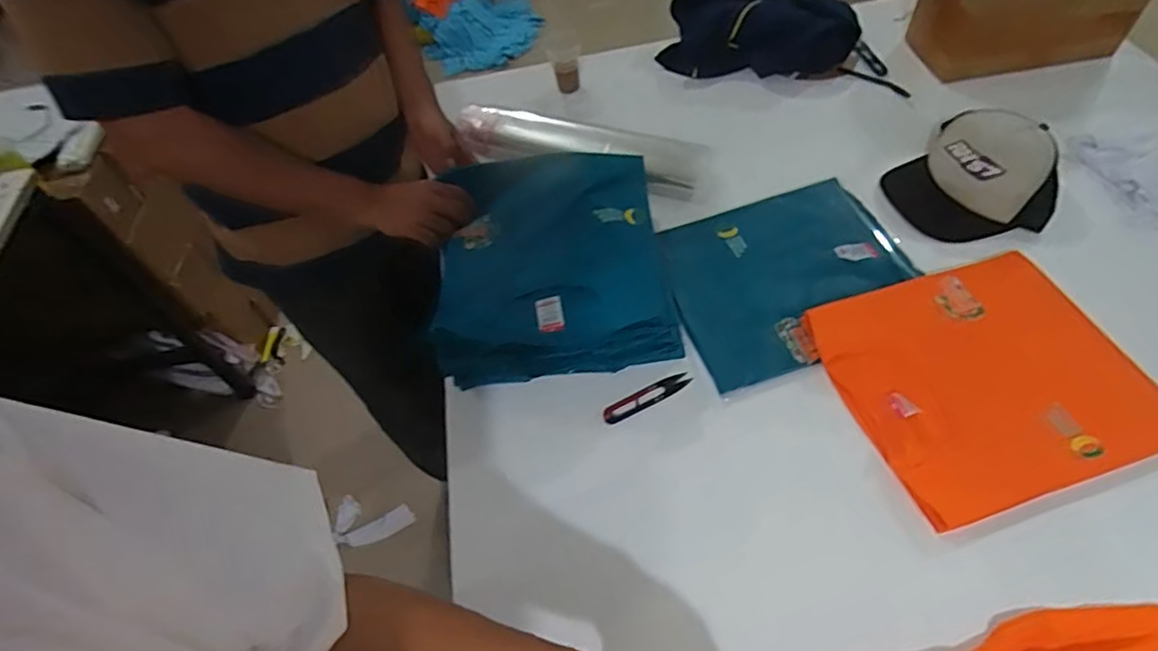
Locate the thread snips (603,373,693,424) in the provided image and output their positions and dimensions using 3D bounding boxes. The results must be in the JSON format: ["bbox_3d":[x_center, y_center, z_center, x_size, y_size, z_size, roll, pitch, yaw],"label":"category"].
[{"bbox_3d":[0.083,0.088,0.741,0.115,0.008,0.023,-25,55,-11],"label":"thread snips"}]

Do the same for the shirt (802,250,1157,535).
[{"bbox_3d":[0.473,0.055,0.707,0.320,0.026,0.280,-15,55,-7],"label":"shirt"}]

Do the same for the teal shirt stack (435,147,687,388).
[{"bbox_3d":[-0.044,-0.083,0.805,0.305,0.124,0.309,-12,54,-1],"label":"teal shirt stack"}]

